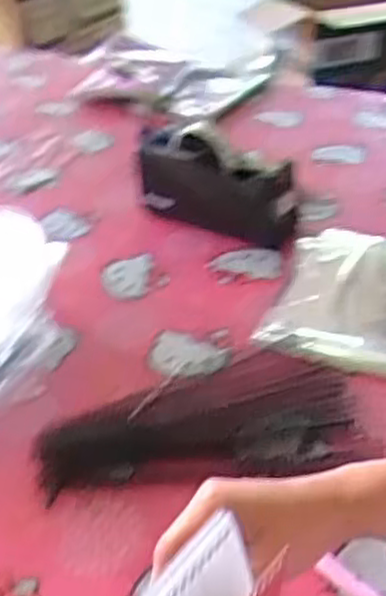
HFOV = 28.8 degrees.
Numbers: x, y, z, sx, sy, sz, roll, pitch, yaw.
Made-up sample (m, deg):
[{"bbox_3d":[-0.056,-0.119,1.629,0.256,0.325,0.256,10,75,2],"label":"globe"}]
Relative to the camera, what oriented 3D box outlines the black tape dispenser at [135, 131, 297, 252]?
[{"bbox_3d":[0.025,-0.138,0.901,0.210,0.104,0.055,25,43,16],"label":"black tape dispenser"}]

